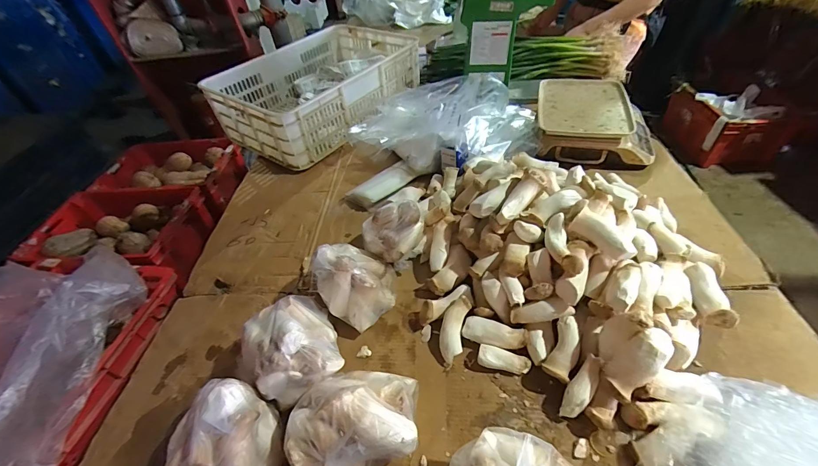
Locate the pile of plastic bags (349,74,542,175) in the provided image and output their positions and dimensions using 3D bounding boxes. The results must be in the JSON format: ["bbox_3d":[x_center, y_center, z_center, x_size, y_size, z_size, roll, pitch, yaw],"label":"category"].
[{"bbox_3d":[0.110,-0.299,0.901,0.500,0.174,0.291,-9,46,-2],"label":"pile of plastic bags"}]

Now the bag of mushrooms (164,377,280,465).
[{"bbox_3d":[-0.238,0.267,0.456,0.125,0.123,0.119,9,48,15],"label":"bag of mushrooms"}]

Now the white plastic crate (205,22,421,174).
[{"bbox_3d":[-0.299,-0.477,1.152,0.448,0.178,0.618,28,55,29],"label":"white plastic crate"}]

